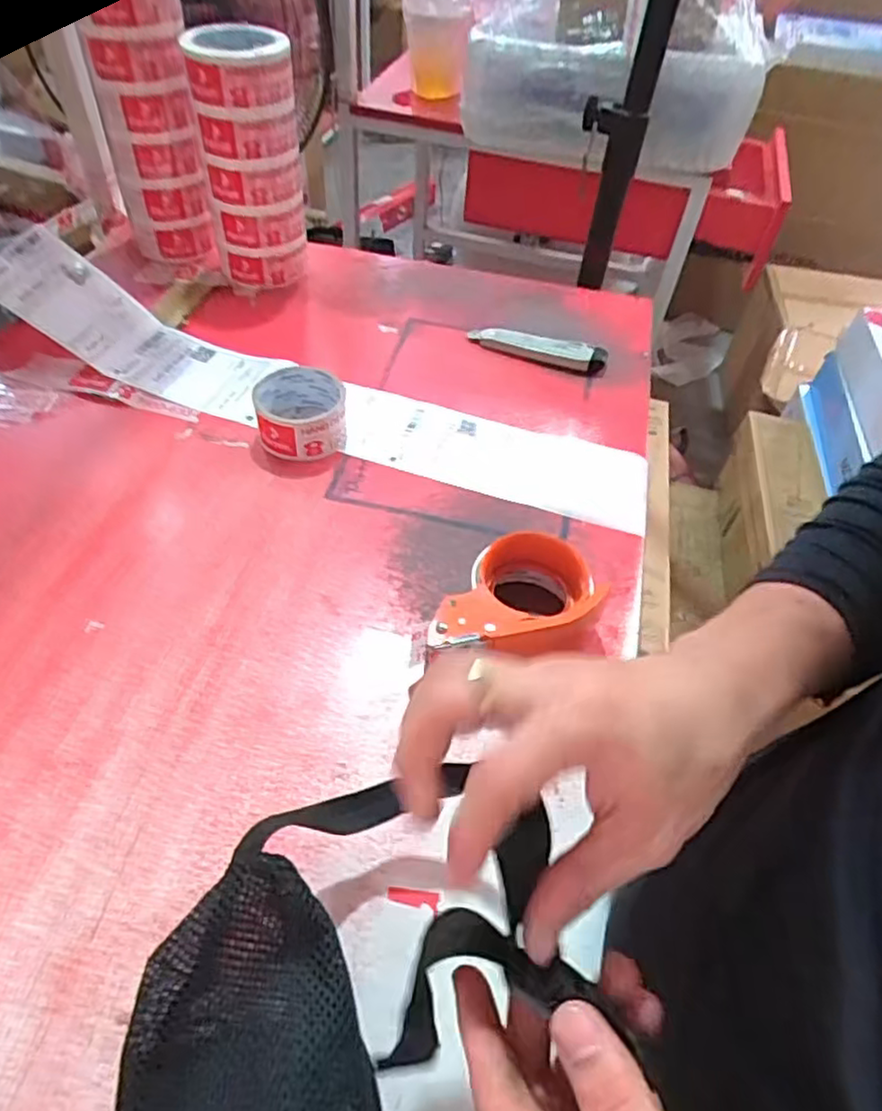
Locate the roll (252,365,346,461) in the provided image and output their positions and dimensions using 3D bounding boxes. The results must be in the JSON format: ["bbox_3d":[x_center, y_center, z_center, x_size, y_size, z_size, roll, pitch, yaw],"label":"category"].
[{"bbox_3d":[-0.132,-0.134,0.645,0.083,0.049,0.084,2,51,-3],"label":"roll"}]

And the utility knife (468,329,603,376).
[{"bbox_3d":[0.108,-0.233,0.760,0.154,0.023,0.037,18,52,10],"label":"utility knife"}]

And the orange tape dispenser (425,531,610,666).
[{"bbox_3d":[0.052,0.034,0.513,0.150,0.061,0.094,-11,53,-13],"label":"orange tape dispenser"}]

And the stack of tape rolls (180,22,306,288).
[{"bbox_3d":[-0.206,-0.422,0.744,0.098,0.239,0.088,-6,52,-9],"label":"stack of tape rolls"}]

